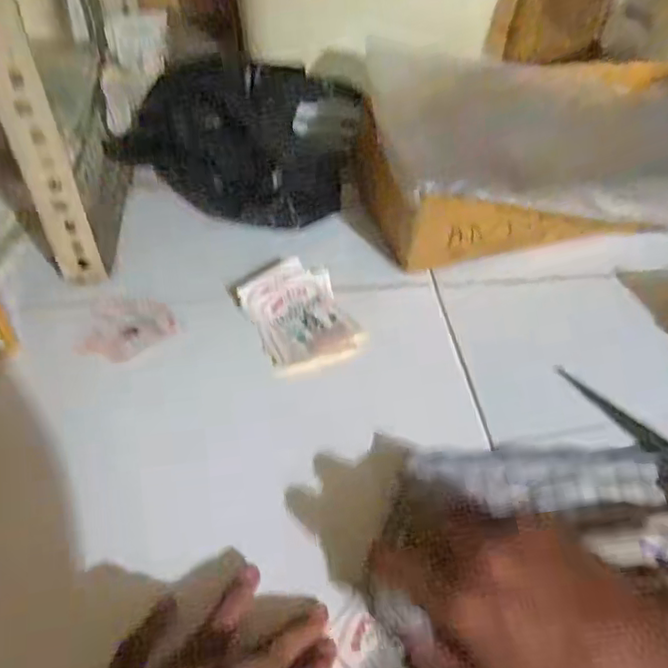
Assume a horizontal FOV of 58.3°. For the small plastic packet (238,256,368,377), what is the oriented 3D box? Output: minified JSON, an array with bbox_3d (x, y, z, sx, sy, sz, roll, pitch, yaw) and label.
[{"bbox_3d":[-0.028,-0.018,0.481,0.076,0.016,0.102,-18,50,-18],"label":"small plastic packet"}]

